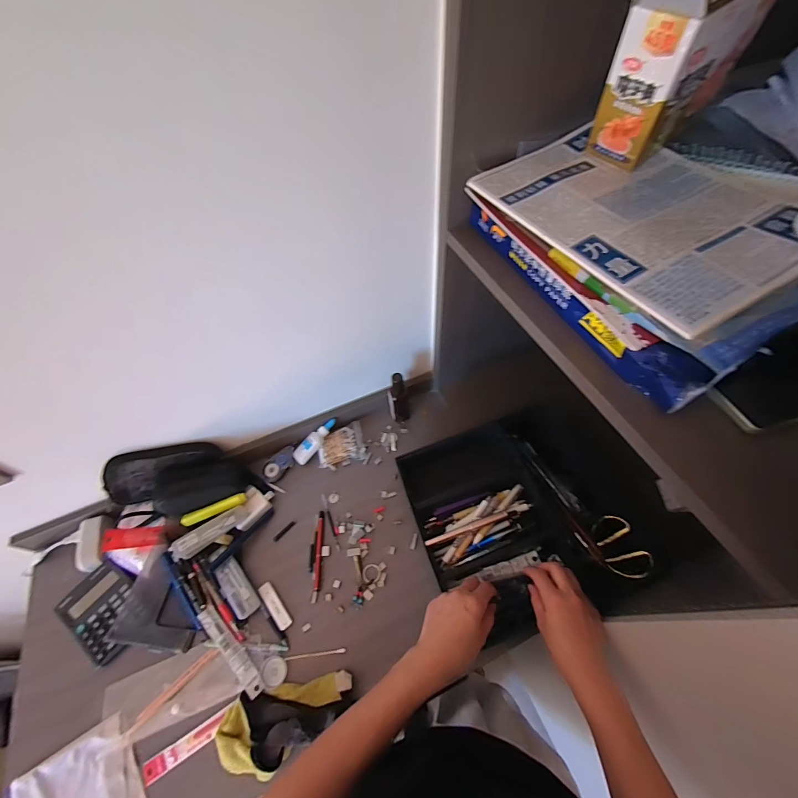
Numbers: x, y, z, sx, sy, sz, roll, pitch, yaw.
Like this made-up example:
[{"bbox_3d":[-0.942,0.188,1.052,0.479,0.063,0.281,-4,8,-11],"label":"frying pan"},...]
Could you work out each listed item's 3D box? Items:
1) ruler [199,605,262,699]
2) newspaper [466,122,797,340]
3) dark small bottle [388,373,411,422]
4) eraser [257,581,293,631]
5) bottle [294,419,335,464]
[{"bbox_3d":[-0.262,0.391,0.549,0.151,0.009,0.025,39,58,22],"label":"ruler"},{"bbox_3d":[0.259,-0.206,0.366,0.242,0.015,0.291,-28,59,-11],"label":"newspaper"},{"bbox_3d":[0.000,-0.004,0.725,0.043,0.137,0.048,-3,57,2],"label":"dark small bottle"},{"bbox_3d":[-0.207,0.344,0.590,0.021,0.011,0.081,-36,62,-18],"label":"eraser"},{"bbox_3d":[-0.173,0.084,0.731,0.039,0.025,0.109,38,80,16],"label":"bottle"}]

